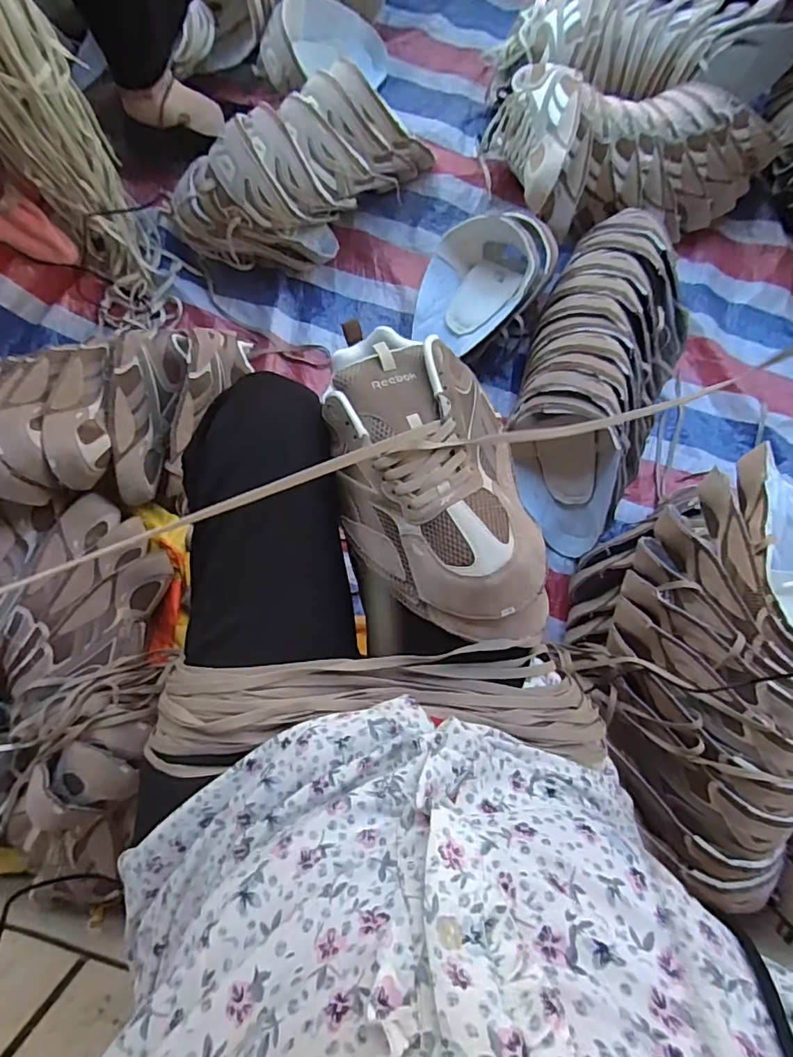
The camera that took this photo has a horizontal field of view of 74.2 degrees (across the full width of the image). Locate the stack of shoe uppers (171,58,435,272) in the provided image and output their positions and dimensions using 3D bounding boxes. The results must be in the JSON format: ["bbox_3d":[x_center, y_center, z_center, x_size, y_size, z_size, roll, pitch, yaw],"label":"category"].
[{"bbox_3d":[-0.141,-0.563,0.840,0.423,0.188,0.184,-32,85,-5],"label":"stack of shoe uppers"}]

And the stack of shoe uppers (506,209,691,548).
[{"bbox_3d":[0.322,-0.247,0.814,0.225,0.156,0.537,22,82,1],"label":"stack of shoe uppers"}]

